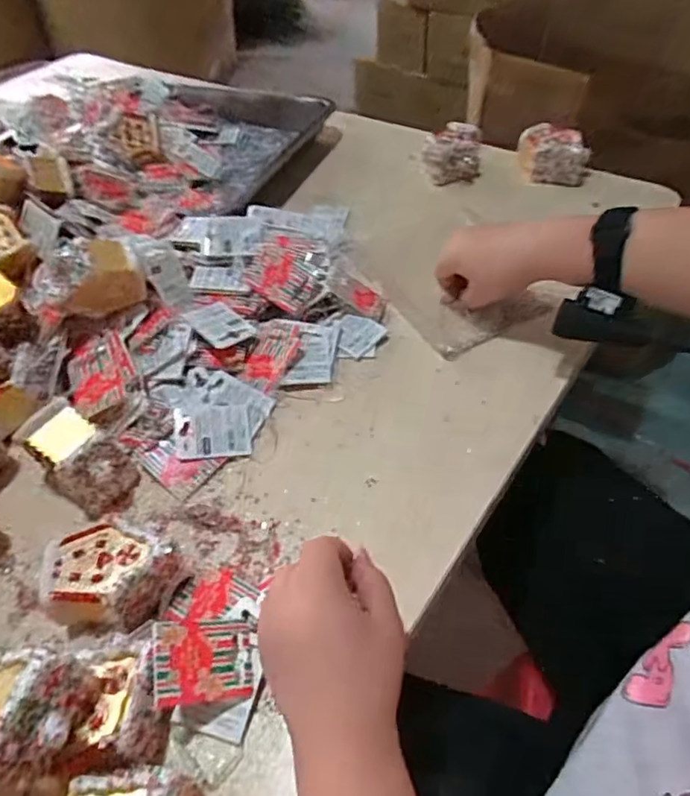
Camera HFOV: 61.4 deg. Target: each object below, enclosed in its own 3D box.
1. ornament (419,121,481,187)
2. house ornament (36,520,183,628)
[{"bbox_3d":[0.136,-0.310,0.744,0.073,0.051,0.066,3,48,6],"label":"ornament"},{"bbox_3d":[-0.153,0.115,0.388,0.083,0.040,0.070,6,49,10],"label":"house ornament"}]

